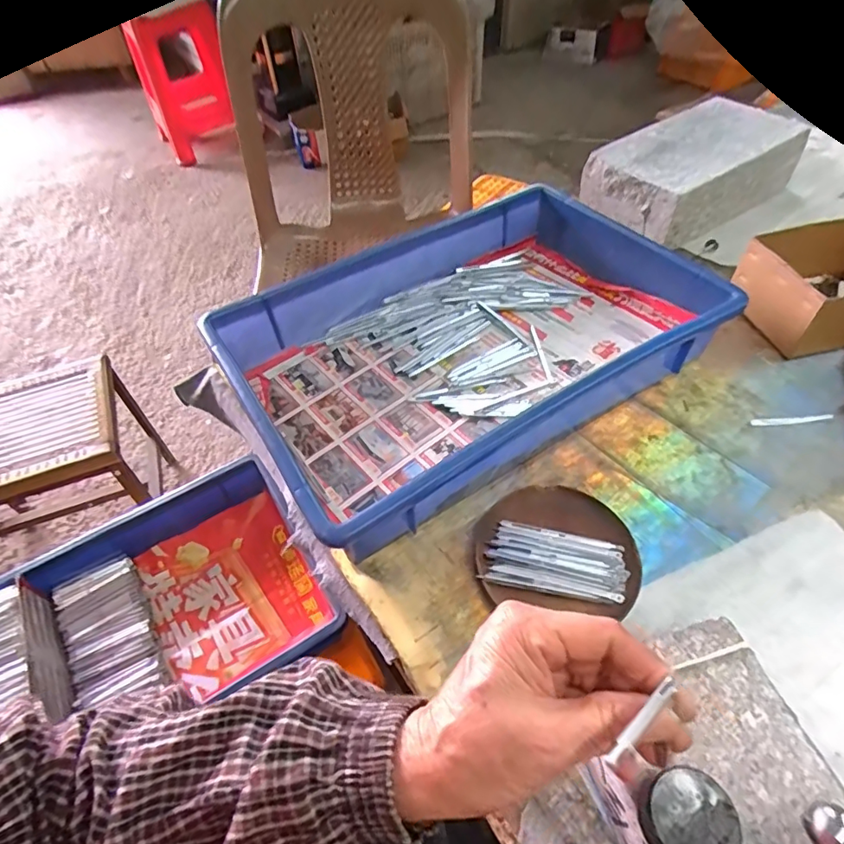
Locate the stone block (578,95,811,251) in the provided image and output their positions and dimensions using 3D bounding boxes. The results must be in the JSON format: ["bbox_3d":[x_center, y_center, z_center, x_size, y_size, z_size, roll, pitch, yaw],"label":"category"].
[{"bbox_3d":[0.342,-0.322,0.674,0.244,0.082,0.138,-29,54,-18],"label":"stone block"}]

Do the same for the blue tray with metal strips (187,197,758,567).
[{"bbox_3d":[0.044,-0.078,0.505,0.417,0.086,0.268,-29,54,-18],"label":"blue tray with metal strips"}]

